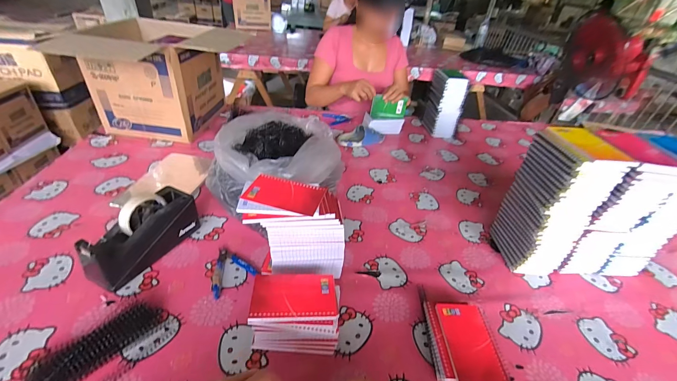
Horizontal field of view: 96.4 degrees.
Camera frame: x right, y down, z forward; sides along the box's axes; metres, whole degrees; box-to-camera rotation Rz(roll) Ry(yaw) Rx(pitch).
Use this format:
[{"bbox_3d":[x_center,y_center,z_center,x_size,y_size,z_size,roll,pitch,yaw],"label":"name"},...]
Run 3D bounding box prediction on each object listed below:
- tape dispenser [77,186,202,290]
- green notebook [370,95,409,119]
[{"bbox_3d":[-0.370,0.082,0.576,0.075,0.111,0.199,20,39,18],"label":"tape dispenser"},{"bbox_3d":[0.188,-0.309,1.123,0.129,0.082,0.018,-1,31,-5],"label":"green notebook"}]

